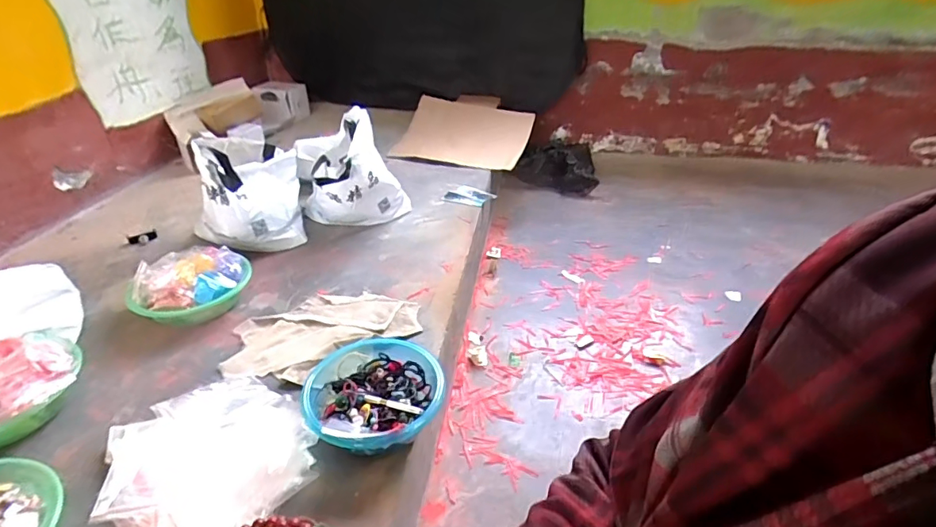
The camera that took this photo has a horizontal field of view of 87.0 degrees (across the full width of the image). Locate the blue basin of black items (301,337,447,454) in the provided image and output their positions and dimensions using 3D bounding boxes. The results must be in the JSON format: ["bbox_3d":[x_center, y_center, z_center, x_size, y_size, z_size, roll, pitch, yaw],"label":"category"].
[{"bbox_3d":[-0.150,0.218,0.813,0.216,0.086,0.221,1,32,0],"label":"blue basin of black items"}]

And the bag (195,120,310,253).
[{"bbox_3d":[-0.591,-0.202,1.322,0.279,0.252,0.294,-13,35,-21],"label":"bag"}]

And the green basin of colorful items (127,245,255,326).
[{"bbox_3d":[-0.590,0.047,1.058,0.236,0.113,0.199,-20,38,-28],"label":"green basin of colorful items"}]

